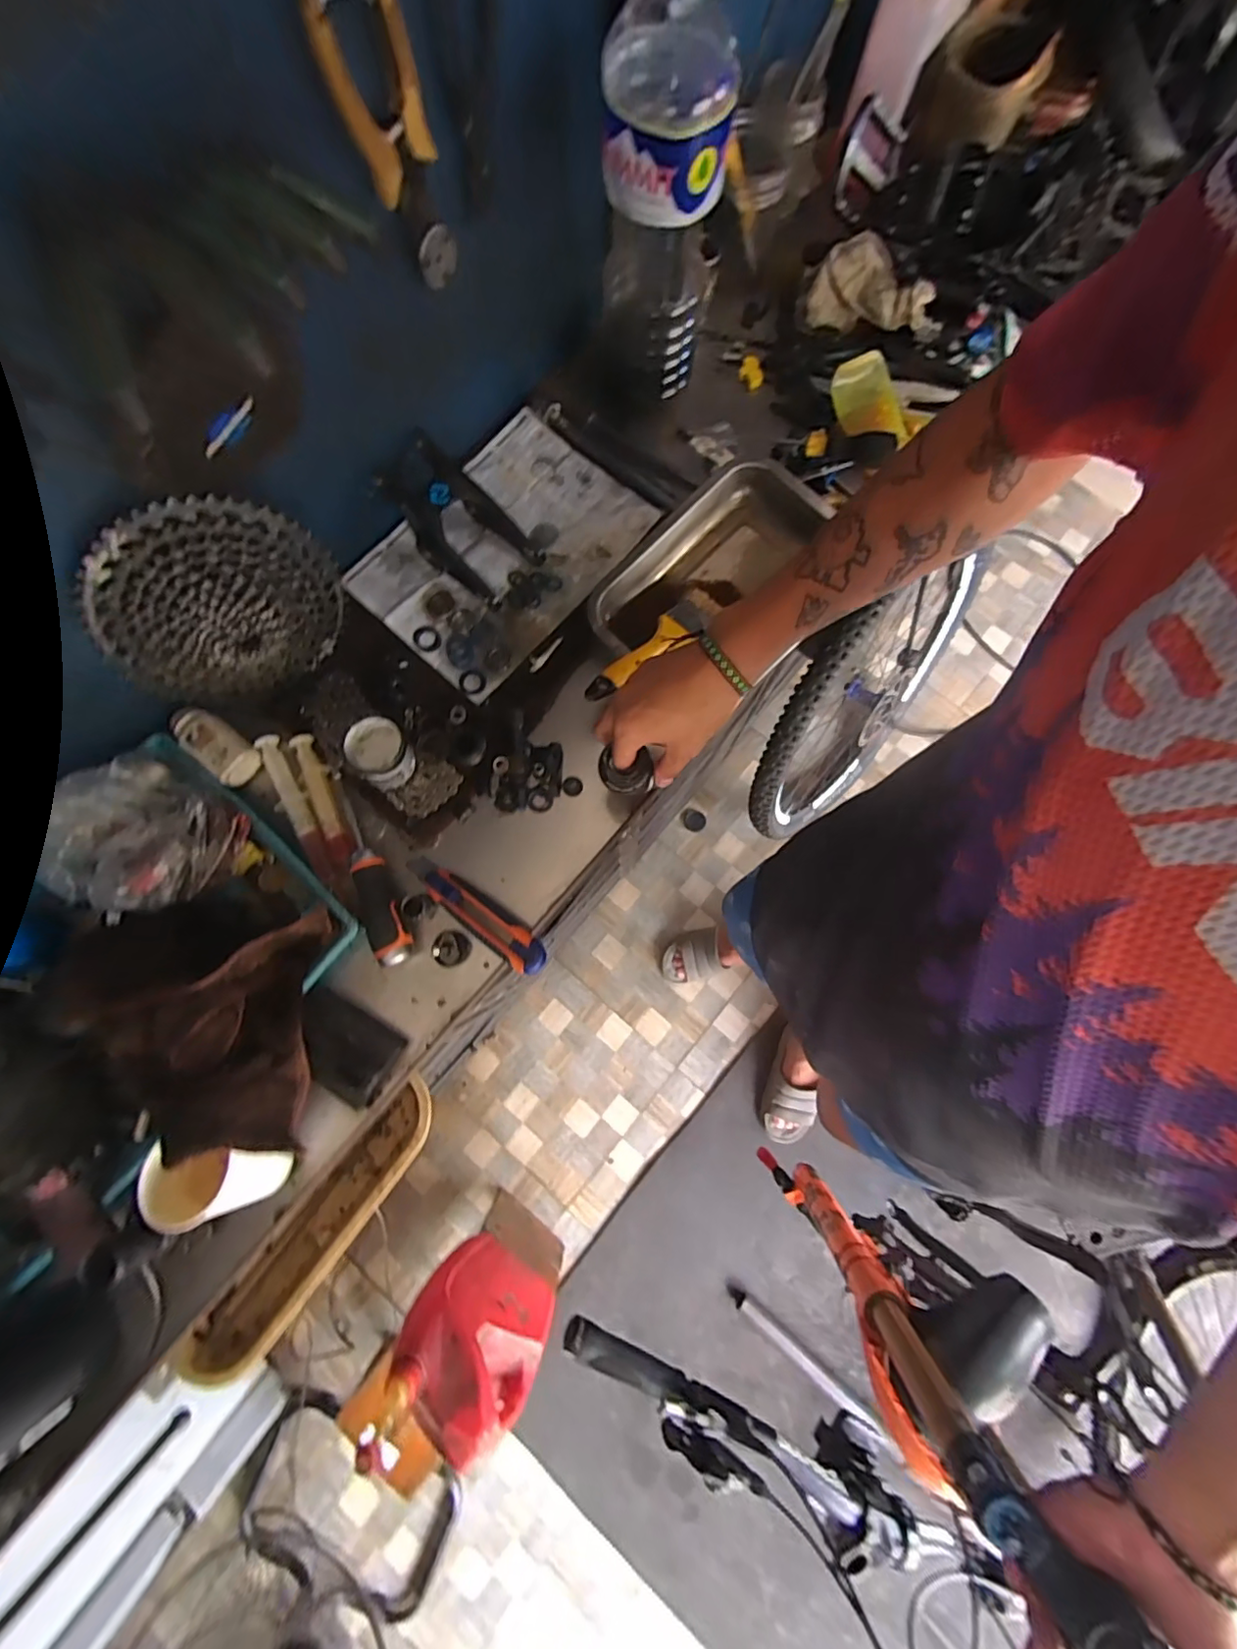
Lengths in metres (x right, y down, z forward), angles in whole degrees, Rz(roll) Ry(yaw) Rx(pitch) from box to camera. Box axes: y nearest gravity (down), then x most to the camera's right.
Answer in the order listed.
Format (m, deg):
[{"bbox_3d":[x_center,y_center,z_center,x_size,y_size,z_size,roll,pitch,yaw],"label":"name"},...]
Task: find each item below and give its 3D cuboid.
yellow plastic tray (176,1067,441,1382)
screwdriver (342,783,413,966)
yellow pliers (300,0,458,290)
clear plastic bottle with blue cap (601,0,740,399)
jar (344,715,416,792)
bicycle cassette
[{"bbox_3d":[-0.315,0.426,0.593,0.071,0.048,0.347,37,82,7],"label":"yellow plastic tray"},{"bbox_3d":[-0.247,0.050,0.542,0.040,0.031,0.182,-25,80,-4],"label":"screwdriver"},{"bbox_3d":[-0.152,-0.463,0.384,0.017,0.161,0.065,34,81,7],"label":"yellow pliers"},{"bbox_3d":[0.040,-0.558,0.500,0.101,0.284,0.115,1,79,1],"label":"clear plastic bottle with blue cap"},{"bbox_3d":[-0.233,-0.069,0.544,0.055,0.047,0.056,0,79,1],"label":"jar"},{"bbox_3d":[-0.337,-0.176,0.494,0.193,0.187,0.064,-31,80,-5],"label":"bicycle cassette"}]

